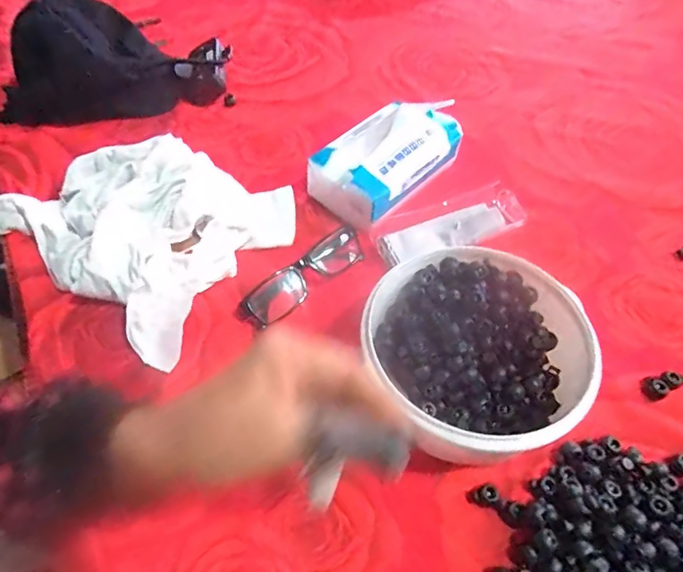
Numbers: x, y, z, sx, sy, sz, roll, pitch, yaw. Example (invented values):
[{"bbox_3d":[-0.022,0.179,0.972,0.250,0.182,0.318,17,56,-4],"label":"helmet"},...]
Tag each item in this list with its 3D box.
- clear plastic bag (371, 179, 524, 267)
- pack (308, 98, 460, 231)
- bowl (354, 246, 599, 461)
[{"bbox_3d":[0.111,-0.066,0.509,0.158,0.016,0.053,-16,54,-14],"label":"clear plastic bag"},{"bbox_3d":[0.051,-0.145,0.535,0.092,0.079,0.167,36,59,24],"label":"pack"},{"bbox_3d":[0.108,0.046,0.393,0.158,0.070,0.153,1,51,-1],"label":"bowl"}]

